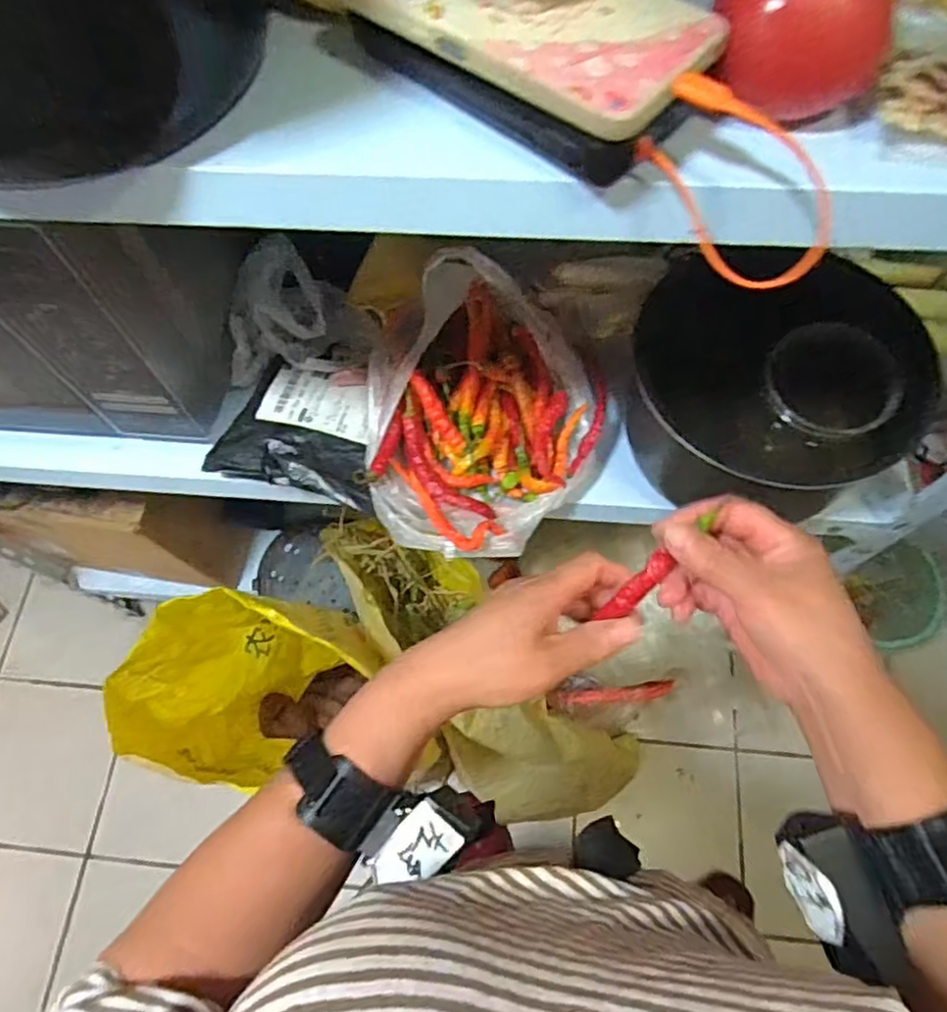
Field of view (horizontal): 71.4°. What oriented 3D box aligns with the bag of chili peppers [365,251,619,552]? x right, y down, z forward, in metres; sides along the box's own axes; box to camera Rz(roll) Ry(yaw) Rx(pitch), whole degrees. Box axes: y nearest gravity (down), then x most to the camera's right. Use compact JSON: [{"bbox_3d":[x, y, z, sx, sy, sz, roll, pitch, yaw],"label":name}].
[{"bbox_3d":[0.001,-0.086,0.606,0.221,0.113,0.240,25,68,14],"label":"bag of chili peppers"}]

